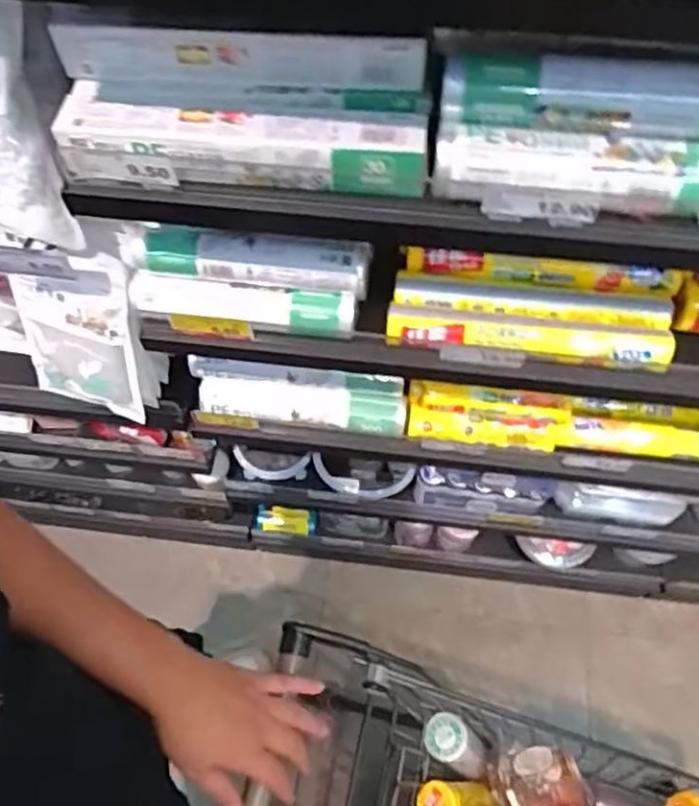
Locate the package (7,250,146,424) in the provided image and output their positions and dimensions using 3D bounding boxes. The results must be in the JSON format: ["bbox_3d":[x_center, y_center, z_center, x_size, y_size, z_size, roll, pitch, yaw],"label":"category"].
[{"bbox_3d":[-0.343,-0.086,0.831,0.156,0.247,0.015,18,45,7],"label":"package"}]

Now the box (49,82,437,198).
[{"bbox_3d":[-0.089,-0.227,0.572,0.308,0.042,0.074,6,61,5],"label":"box"}]

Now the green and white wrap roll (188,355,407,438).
[{"bbox_3d":[-0.072,-0.009,0.955,0.301,0.075,0.058,5,61,4],"label":"green and white wrap roll"}]

